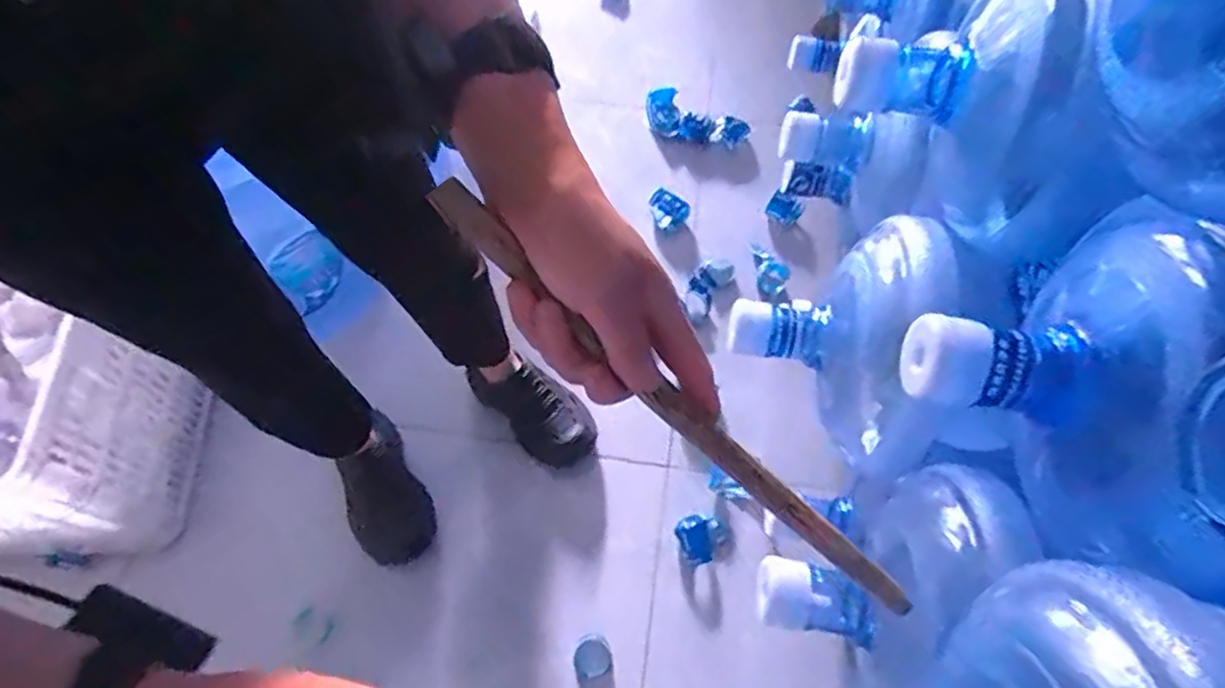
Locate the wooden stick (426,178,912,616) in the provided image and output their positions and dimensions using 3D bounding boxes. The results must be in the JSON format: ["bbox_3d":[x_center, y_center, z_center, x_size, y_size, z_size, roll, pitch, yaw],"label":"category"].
[{"bbox_3d":[0.042,0.041,0.355,0.340,0.013,0.017,42,66,-13],"label":"wooden stick"}]

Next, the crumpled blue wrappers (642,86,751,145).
[{"bbox_3d":[0.176,-0.474,1.449,0.223,0.043,0.112,15,64,6],"label":"crumpled blue wrappers"}]

